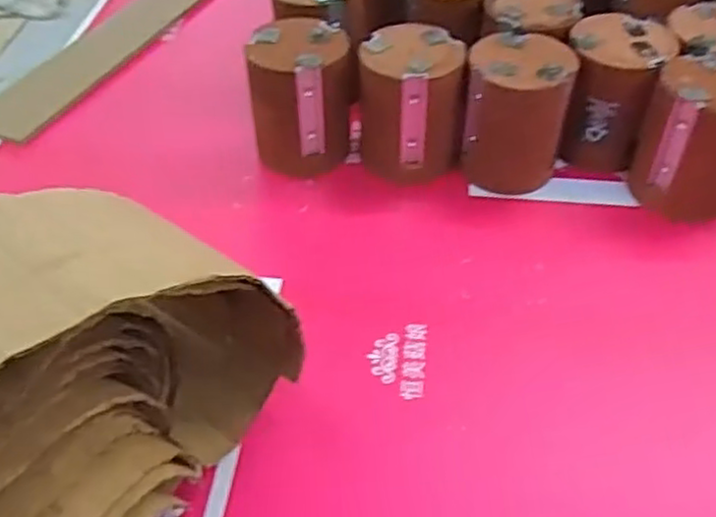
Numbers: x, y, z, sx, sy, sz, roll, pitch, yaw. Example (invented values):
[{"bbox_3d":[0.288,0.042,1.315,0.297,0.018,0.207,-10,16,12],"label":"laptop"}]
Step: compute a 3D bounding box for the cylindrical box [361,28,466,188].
[{"bbox_3d":[0.043,-0.120,0.572,0.079,0.106,0.077,3,46,3],"label":"cylindrical box"}]

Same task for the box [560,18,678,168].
[{"bbox_3d":[0.202,-0.130,0.579,0.071,0.108,0.076,9,46,9],"label":"box"}]

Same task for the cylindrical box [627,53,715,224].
[{"bbox_3d":[0.263,-0.095,0.545,0.082,0.103,0.094,27,52,24],"label":"cylindrical box"}]

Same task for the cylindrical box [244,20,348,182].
[{"bbox_3d":[-0.047,-0.130,0.581,0.076,0.105,0.073,0,46,0],"label":"cylindrical box"}]

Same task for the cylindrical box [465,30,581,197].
[{"bbox_3d":[0.124,-0.113,0.564,0.076,0.107,0.071,9,46,9],"label":"cylindrical box"}]

